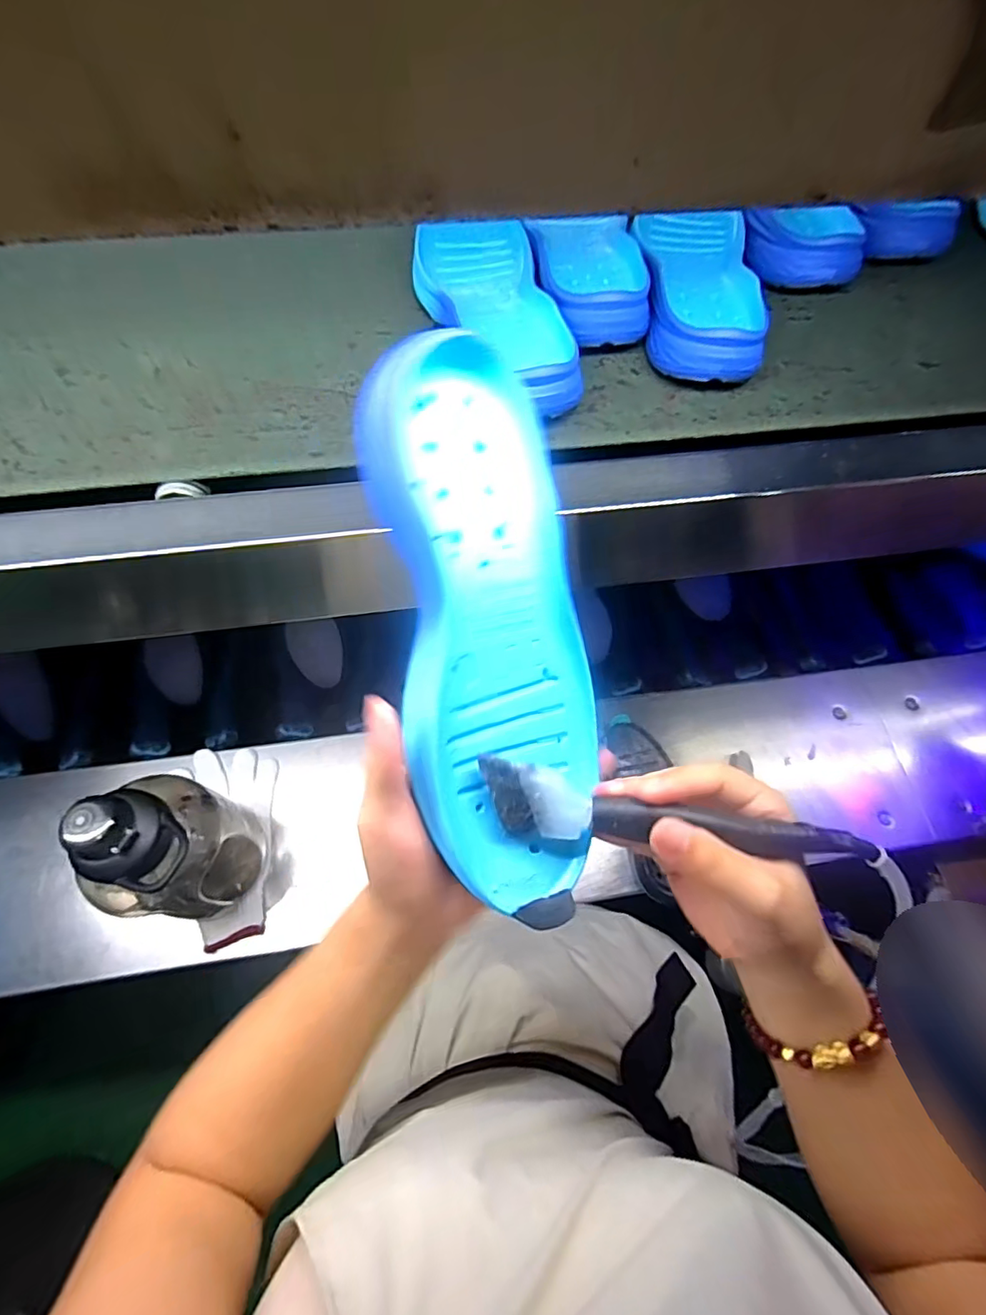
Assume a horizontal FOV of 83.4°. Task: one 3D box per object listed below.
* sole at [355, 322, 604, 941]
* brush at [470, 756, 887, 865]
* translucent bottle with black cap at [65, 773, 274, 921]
[{"bbox_3d":[0.000,-0.013,0.251,0.088,0.043,0.245,-9,91,-7],"label":"sole"},{"bbox_3d":[0.078,0.072,0.246,0.167,0.027,0.024,8,63,-1],"label":"brush"},{"bbox_3d":[-0.293,0.182,0.522,0.094,0.208,0.116,8,64,5],"label":"translucent bottle with black cap"}]

